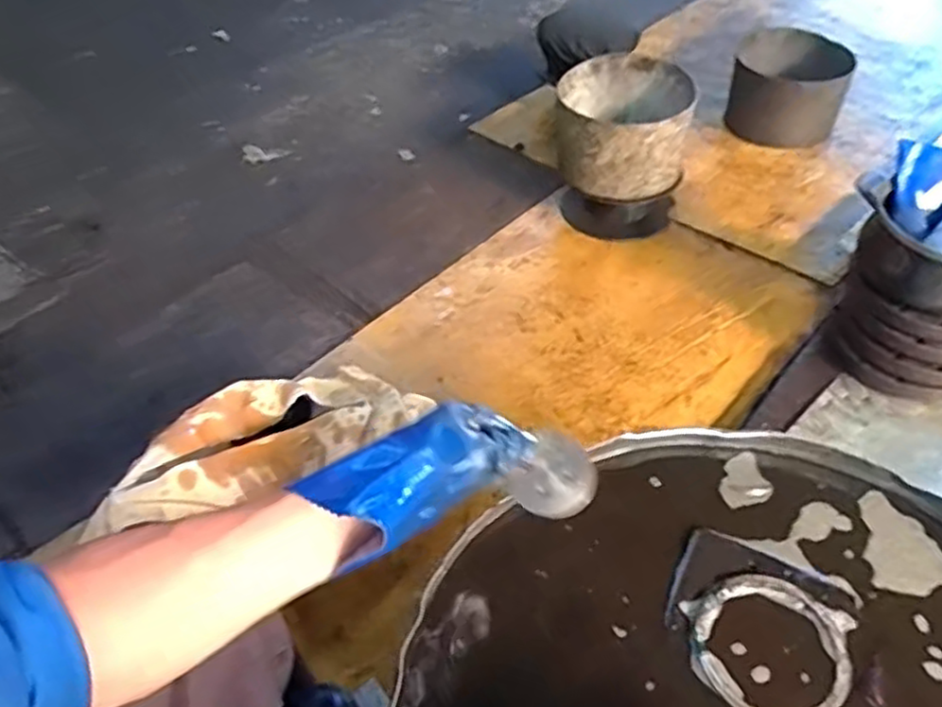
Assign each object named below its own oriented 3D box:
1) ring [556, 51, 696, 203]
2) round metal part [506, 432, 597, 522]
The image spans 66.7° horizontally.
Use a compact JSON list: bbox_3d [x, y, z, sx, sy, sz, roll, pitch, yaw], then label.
[{"bbox_3d":[0.322,-0.476,1.528,0.273,0.181,0.295,6,48,7],"label":"ring"},{"bbox_3d":[0.068,0.102,0.575,0.058,0.019,0.064,39,72,11],"label":"round metal part"}]

